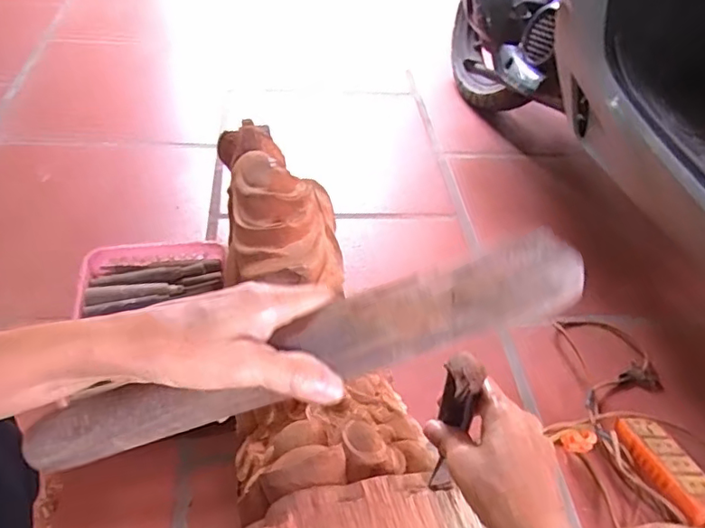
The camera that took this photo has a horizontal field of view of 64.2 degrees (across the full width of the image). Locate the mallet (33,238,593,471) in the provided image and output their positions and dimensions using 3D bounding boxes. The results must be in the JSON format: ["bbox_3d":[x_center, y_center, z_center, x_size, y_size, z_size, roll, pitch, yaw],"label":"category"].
[{"bbox_3d":[-0.024,0.051,0.332,0.326,0.033,0.050,-19,49,-4],"label":"mallet"}]

